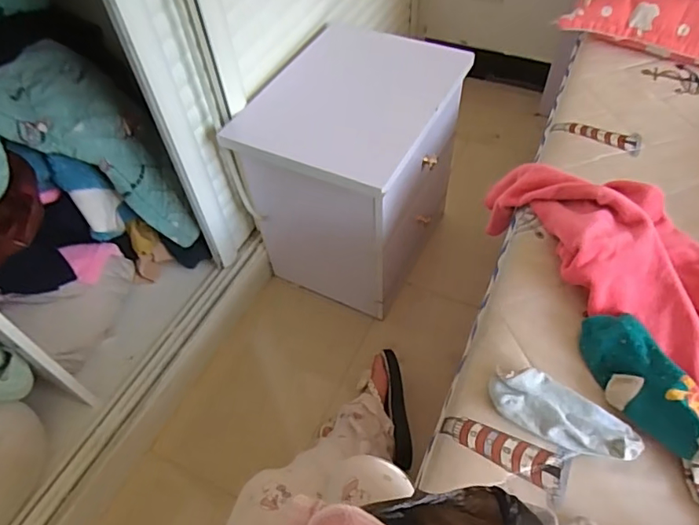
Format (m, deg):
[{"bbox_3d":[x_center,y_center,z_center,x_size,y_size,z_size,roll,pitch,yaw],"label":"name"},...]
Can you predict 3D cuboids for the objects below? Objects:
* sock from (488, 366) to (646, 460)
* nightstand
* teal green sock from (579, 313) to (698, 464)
[{"bbox_3d":[0.244,0.176,0.582,0.162,0.035,0.065,27,58,21],"label":"sock"},{"bbox_3d":[0.017,-0.202,1.131,0.335,0.454,0.393,20,56,18],"label":"nightstand"},{"bbox_3d":[0.349,0.146,0.590,0.081,0.057,0.203,-22,55,-13],"label":"teal green sock"}]

